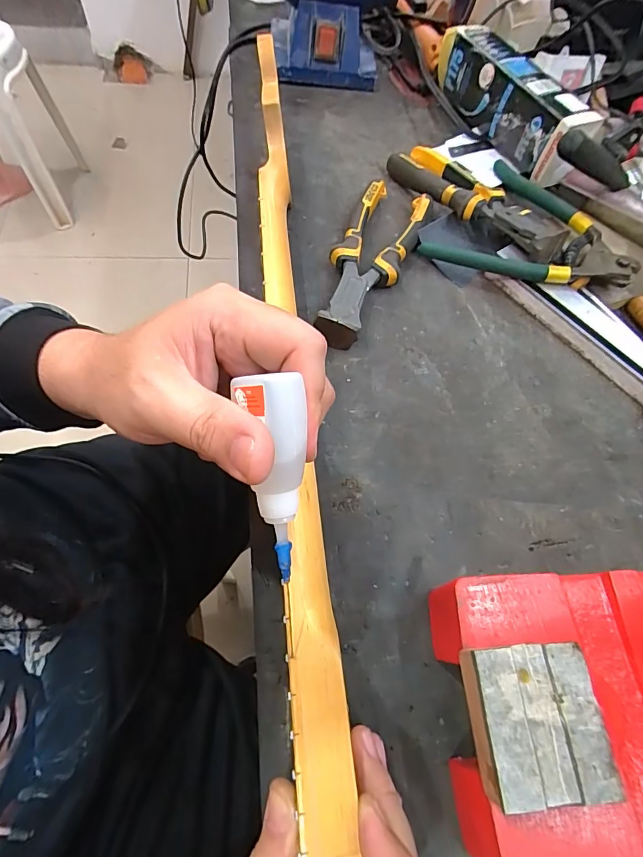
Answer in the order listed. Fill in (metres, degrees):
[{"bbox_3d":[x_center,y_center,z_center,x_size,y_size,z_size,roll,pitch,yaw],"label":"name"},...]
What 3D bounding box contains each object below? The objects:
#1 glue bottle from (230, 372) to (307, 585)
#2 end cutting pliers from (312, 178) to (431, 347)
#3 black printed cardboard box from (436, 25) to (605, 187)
[{"bbox_3d":[-0.020,0.022,0.181,0.026,0.018,0.087,-3,103,-5],"label":"glue bottle"},{"bbox_3d":[0.044,-0.155,0.388,0.059,0.030,0.199,22,63,7],"label":"end cutting pliers"},{"bbox_3d":[0.207,-0.369,0.471,0.060,0.057,0.222,-19,66,-13],"label":"black printed cardboard box"}]

